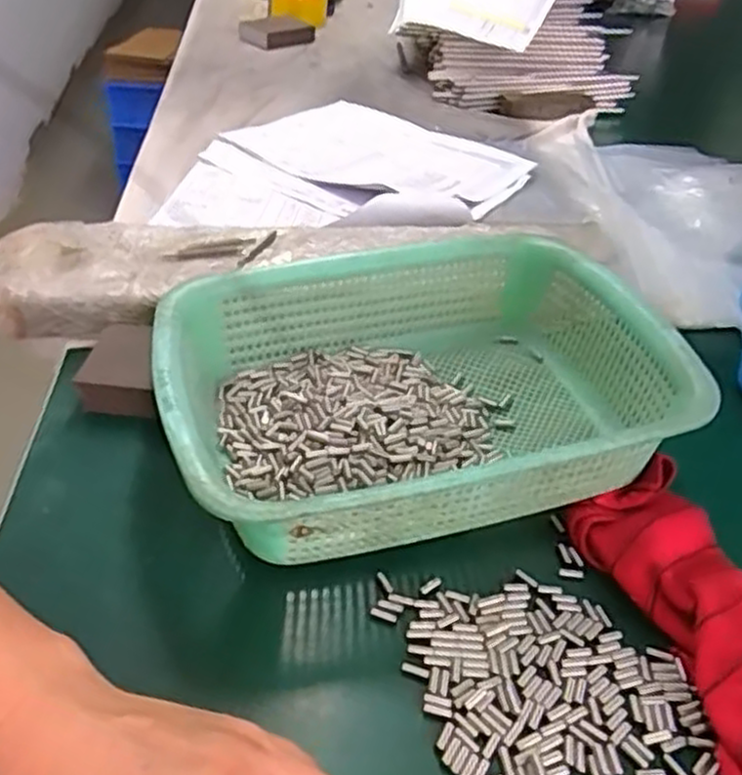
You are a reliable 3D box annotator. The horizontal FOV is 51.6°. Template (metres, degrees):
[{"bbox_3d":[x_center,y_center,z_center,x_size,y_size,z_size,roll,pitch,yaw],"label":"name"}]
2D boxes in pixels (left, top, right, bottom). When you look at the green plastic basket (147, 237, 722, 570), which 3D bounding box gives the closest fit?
[{"bbox_3d":[0.027,0.003,0.473,0.300,0.080,0.220,-10,40,-16],"label":"green plastic basket"}]

